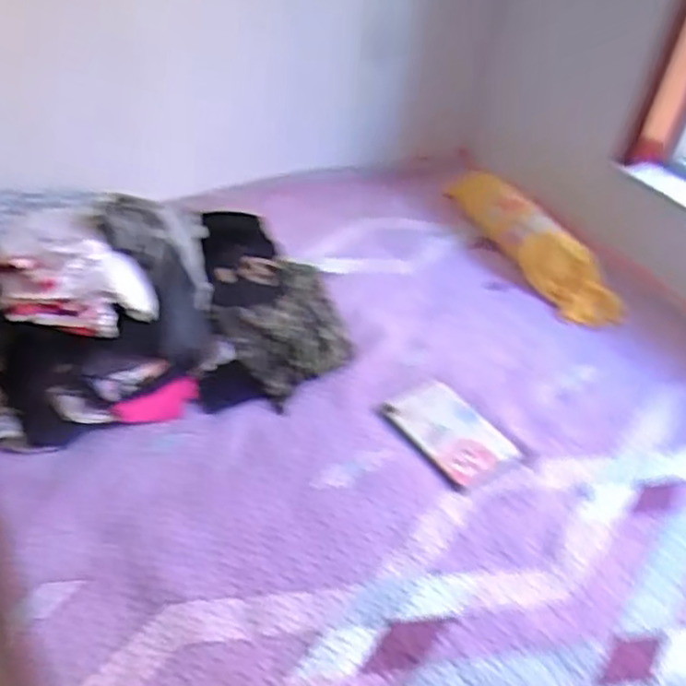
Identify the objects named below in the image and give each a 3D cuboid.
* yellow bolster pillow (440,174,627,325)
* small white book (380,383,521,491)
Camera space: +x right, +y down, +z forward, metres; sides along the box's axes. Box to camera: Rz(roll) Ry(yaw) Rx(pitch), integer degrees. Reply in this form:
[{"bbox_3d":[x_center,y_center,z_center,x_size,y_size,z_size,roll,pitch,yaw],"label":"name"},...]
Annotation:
[{"bbox_3d":[0.475,-0.268,1.804,0.212,0.145,0.564,-12,43,-19],"label":"yellow bolster pillow"},{"bbox_3d":[0.209,0.170,1.374,0.159,0.028,0.233,-21,46,-28],"label":"small white book"}]

